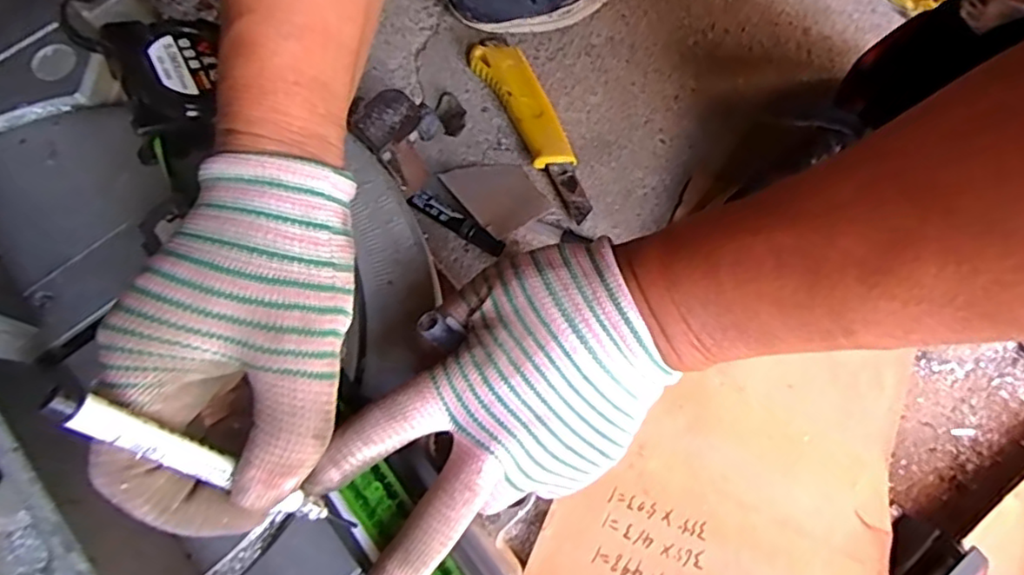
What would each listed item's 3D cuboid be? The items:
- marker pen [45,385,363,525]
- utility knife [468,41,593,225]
[{"bbox_3d":[-0.103,0.068,0.219,0.007,0.131,0.010,17,66,39],"label":"marker pen"},{"bbox_3d":[0.020,-0.130,0.476,0.038,0.019,0.171,-27,71,-10],"label":"utility knife"}]

